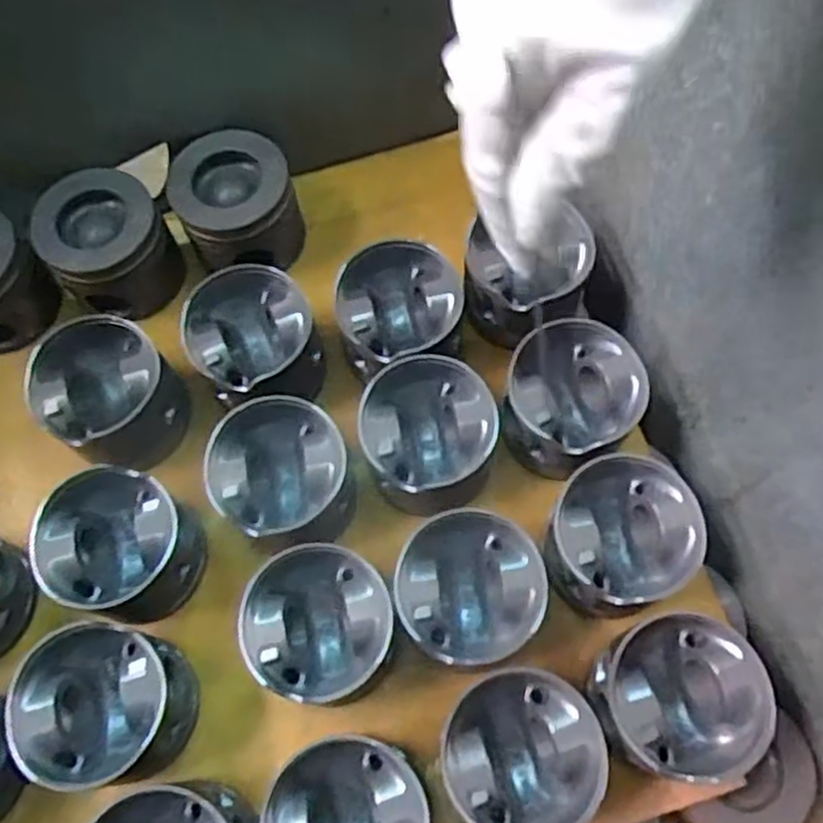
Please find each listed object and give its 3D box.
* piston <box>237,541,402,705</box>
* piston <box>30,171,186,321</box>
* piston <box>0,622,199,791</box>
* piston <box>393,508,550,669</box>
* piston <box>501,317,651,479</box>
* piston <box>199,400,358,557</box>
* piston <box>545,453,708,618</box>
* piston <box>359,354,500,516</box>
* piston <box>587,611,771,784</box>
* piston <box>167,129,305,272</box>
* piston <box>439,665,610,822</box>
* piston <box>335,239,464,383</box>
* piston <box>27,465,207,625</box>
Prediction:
[{"bbox_3d":[-0.054,0.134,0.485,0.088,0.074,0.086,-1,68,2],"label":"piston"},{"bbox_3d":[-0.224,-0.123,0.583,0.084,0.073,0.088,-1,68,2],"label":"piston"},{"bbox_3d":[-0.184,0.183,0.474,0.094,0.073,0.097,14,69,7],"label":"piston"},{"bbox_3d":[0.036,0.114,0.490,0.087,0.067,0.087,-1,68,2],"label":"piston"},{"bbox_3d":[0.107,-0.006,0.533,0.088,0.072,0.091,-1,68,2],"label":"piston"},{"bbox_3d":[-0.085,0.044,0.517,0.096,0.072,0.087,34,73,14],"label":"piston"},{"bbox_3d":[0.132,0.082,0.498,0.085,0.066,0.091,-1,68,2],"label":"piston"},{"bbox_3d":[0.012,0.019,0.531,0.085,0.077,0.092,-1,68,2],"label":"piston"},{"bbox_3d":[0.155,0.165,0.454,0.092,0.050,0.085,-1,68,2],"label":"piston"},{"bbox_3d":[-0.134,-0.156,0.599,0.089,0.073,0.086,-1,68,2],"label":"piston"},{"bbox_3d":[0.063,0.198,0.452,0.085,0.075,0.086,-1,68,2],"label":"piston"},{"bbox_3d":[-0.007,-0.066,0.566,0.088,0.071,0.089,-3,68,1],"label":"piston"},{"bbox_3d":[-0.188,0.088,0.507,0.093,0.076,0.085,-1,68,2],"label":"piston"}]

